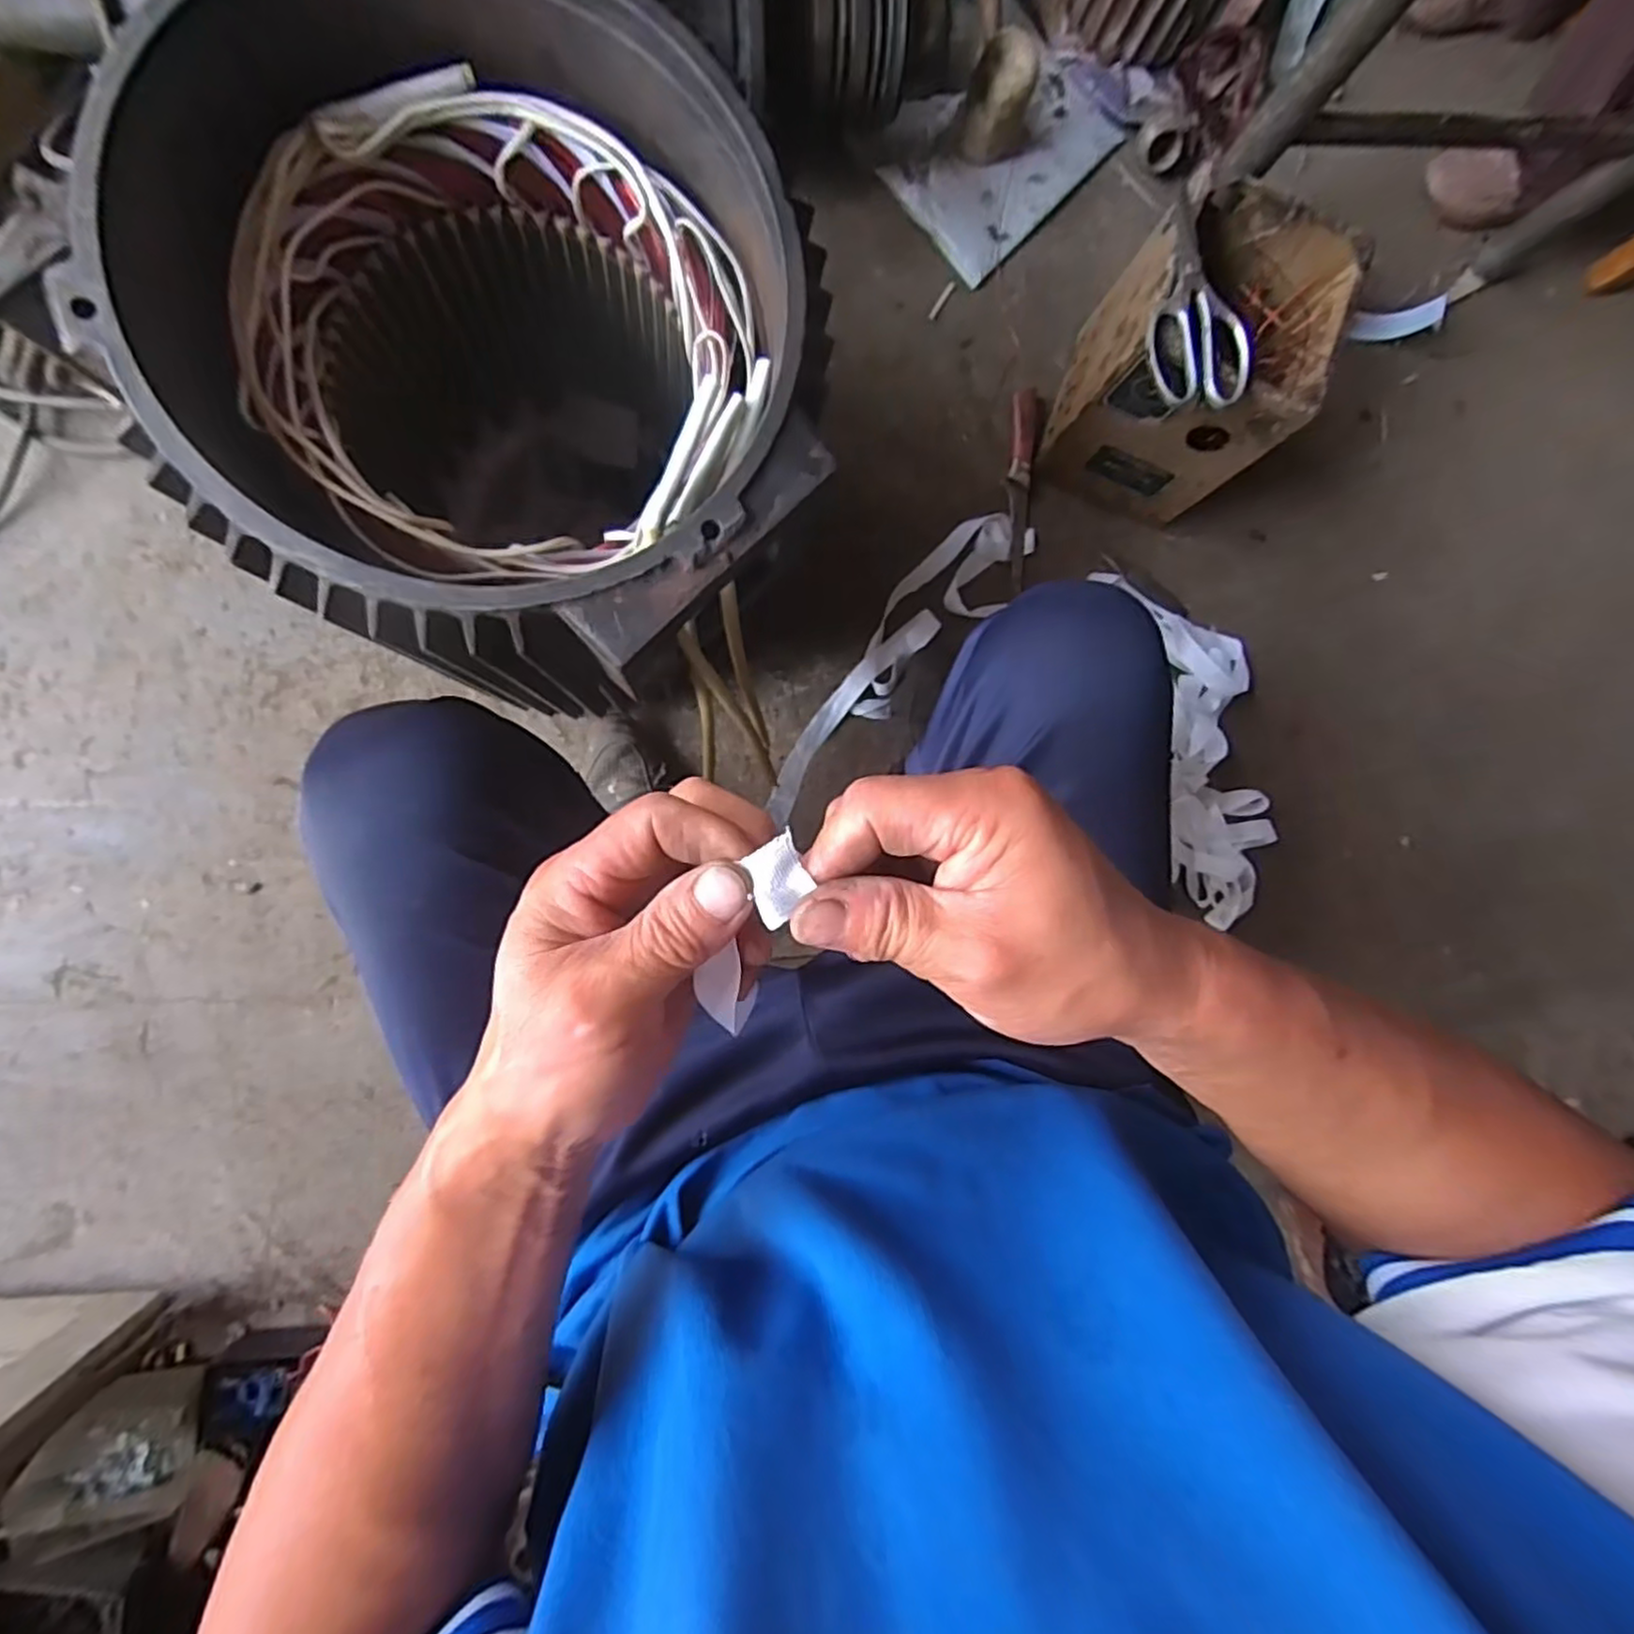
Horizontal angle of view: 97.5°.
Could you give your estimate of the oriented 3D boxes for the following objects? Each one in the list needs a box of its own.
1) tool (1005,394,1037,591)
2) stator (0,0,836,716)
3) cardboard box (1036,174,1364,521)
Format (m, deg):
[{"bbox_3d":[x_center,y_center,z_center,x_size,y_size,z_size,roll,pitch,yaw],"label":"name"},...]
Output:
[{"bbox_3d":[0.247,-0.403,0.880,0.032,0.021,0.238,5,90,-8],"label":"tool"},{"bbox_3d":[-0.199,-0.276,0.598,0.352,0.468,0.347,0,90,-8],"label":"stator"},{"bbox_3d":[0.396,-0.494,0.787,0.189,0.242,0.227,17,89,-8],"label":"cardboard box"}]

